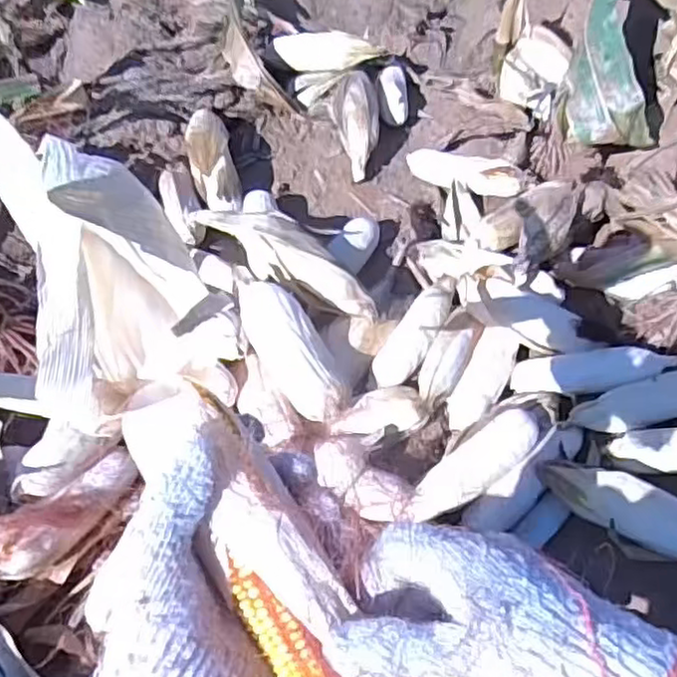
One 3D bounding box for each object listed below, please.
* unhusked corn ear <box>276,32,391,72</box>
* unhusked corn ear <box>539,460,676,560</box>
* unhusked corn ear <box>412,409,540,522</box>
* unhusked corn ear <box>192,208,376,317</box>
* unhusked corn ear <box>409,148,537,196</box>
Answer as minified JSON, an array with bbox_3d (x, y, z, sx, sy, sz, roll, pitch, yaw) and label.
[{"bbox_3d":[-0.016,-0.506,1.239,0.203,0.074,0.067,5,54,1],"label":"unhusked corn ear"},{"bbox_3d":[0.336,0.197,0.746,0.239,0.044,0.066,25,57,16],"label":"unhusked corn ear"},{"bbox_3d":[0.156,0.147,0.776,0.178,0.066,0.066,-35,62,-24],"label":"unhusked corn ear"},{"bbox_3d":[-0.068,-0.116,0.928,0.295,0.051,0.078,36,61,22],"label":"unhusked corn ear"},{"bbox_3d":[0.198,-0.261,1.089,0.209,0.040,0.061,20,55,28],"label":"unhusked corn ear"}]

